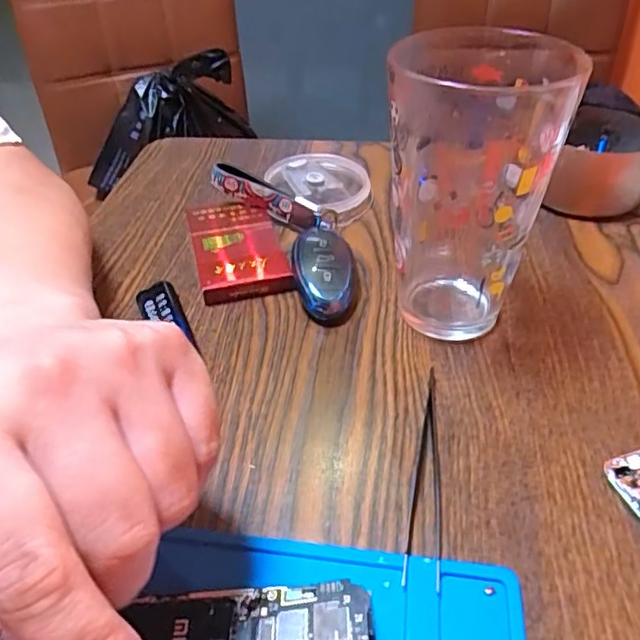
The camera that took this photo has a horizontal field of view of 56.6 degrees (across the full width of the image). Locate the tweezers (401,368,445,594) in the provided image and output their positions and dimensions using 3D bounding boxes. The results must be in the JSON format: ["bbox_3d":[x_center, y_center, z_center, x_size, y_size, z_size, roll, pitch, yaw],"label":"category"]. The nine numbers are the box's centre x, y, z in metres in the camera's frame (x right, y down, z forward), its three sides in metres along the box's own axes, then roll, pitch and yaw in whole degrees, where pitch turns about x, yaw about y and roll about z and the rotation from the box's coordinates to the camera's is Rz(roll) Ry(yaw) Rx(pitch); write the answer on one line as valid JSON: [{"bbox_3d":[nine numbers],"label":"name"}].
[{"bbox_3d":[0.051,0.066,0.270,0.014,0.006,0.114,7,41,10],"label":"tweezers"}]

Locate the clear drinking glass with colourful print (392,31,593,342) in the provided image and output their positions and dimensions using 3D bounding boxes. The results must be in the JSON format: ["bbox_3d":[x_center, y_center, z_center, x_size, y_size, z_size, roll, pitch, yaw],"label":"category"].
[{"bbox_3d":[0.080,-0.067,0.316,0.084,0.144,0.080,14,43,17],"label":"clear drinking glass with colourful print"}]

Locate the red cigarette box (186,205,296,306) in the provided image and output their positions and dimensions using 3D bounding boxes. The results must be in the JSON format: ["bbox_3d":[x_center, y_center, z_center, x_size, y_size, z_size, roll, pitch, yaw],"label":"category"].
[{"bbox_3d":[-0.055,-0.048,0.396,0.055,0.017,0.099,-11,41,-11],"label":"red cigarette box"}]

